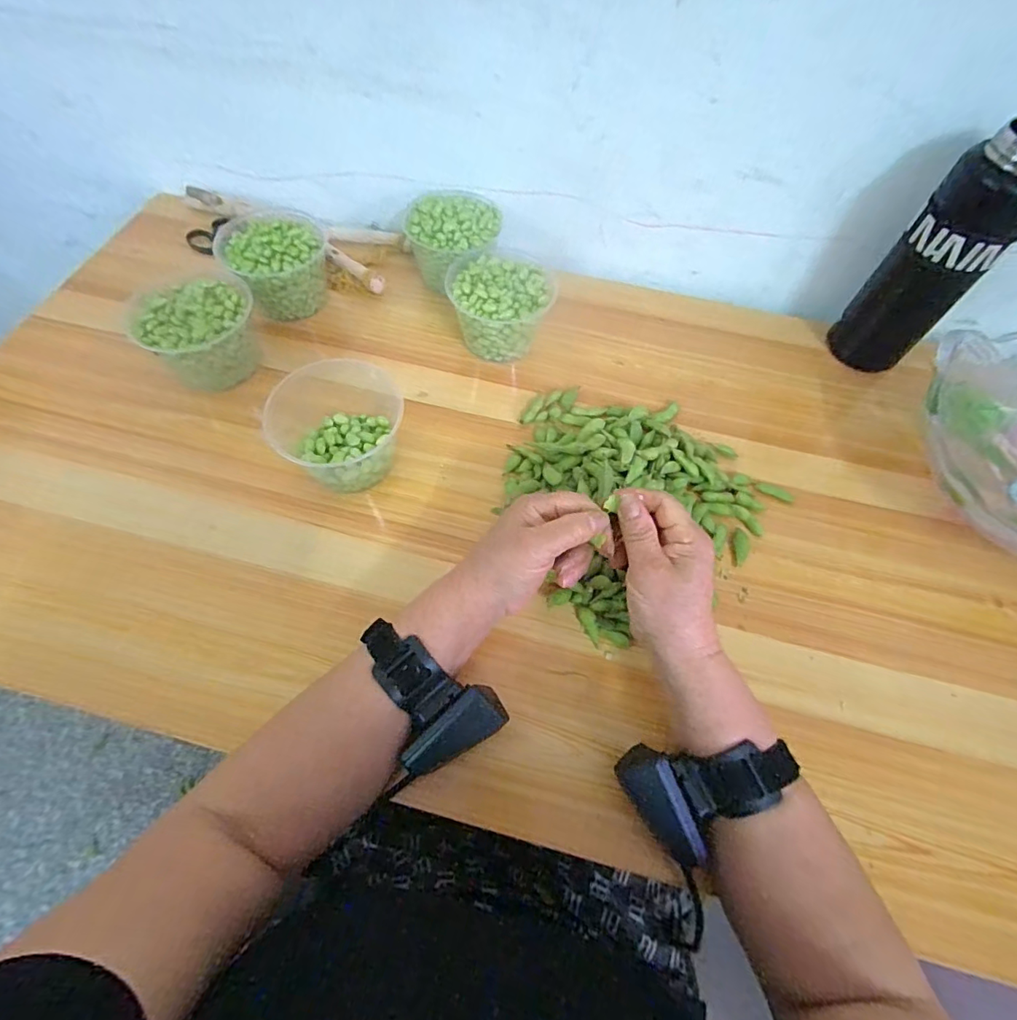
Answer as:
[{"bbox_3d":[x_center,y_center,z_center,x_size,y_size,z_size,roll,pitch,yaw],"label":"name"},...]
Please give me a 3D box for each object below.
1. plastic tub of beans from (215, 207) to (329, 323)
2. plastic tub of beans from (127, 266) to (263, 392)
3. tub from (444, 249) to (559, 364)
[{"bbox_3d":[-0.250,-0.268,0.548,0.105,0.074,0.107,1,62,-2],"label":"plastic tub of beans"},{"bbox_3d":[-0.297,-0.174,0.492,0.101,0.078,0.092,1,62,-2],"label":"plastic tub of beans"},{"bbox_3d":[-0.008,-0.216,0.528,0.106,0.069,0.100,1,62,-2],"label":"tub"}]

